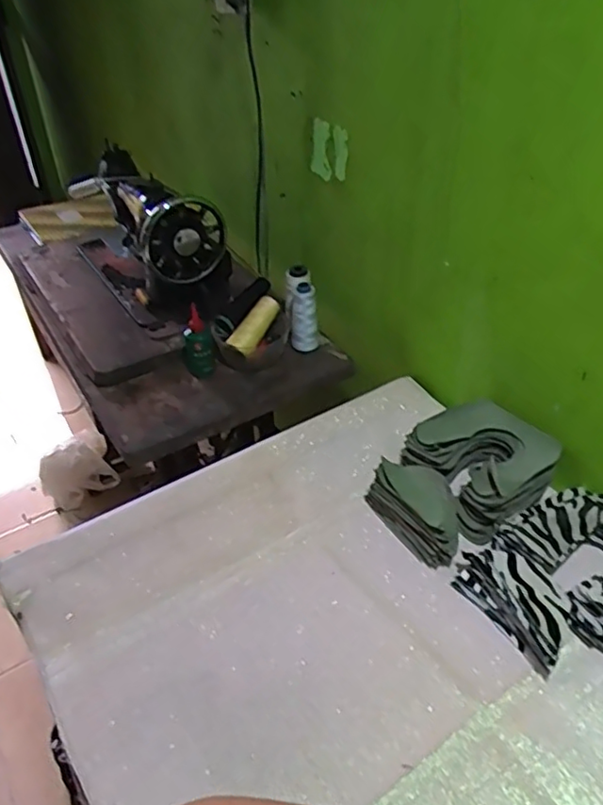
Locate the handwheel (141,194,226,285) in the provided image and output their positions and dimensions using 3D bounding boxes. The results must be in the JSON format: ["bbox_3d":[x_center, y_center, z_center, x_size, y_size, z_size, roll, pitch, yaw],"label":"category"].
[{"bbox_3d":[-0.183,-0.256,0.977,0.136,0.135,0.034,-40,45,-20],"label":"handwheel"}]

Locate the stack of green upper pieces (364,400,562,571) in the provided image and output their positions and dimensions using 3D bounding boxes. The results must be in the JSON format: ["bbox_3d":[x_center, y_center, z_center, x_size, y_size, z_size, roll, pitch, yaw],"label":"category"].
[{"bbox_3d":[0.194,0.086,0.752,0.210,0.066,0.158,-27,46,-24],"label":"stack of green upper pieces"}]

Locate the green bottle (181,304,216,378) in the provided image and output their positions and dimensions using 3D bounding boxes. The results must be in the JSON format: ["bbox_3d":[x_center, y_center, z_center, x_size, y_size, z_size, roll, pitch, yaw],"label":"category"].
[{"bbox_3d":[-0.161,-0.092,0.964,0.045,0.106,0.042,-17,42,-15],"label":"green bottle"}]

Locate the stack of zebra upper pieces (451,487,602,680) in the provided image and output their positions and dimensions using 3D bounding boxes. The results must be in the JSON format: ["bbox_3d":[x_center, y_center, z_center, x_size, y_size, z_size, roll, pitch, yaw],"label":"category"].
[{"bbox_3d":[0.285,0.175,0.649,0.200,0.052,0.161,-24,45,-22],"label":"stack of zebra upper pieces"}]

